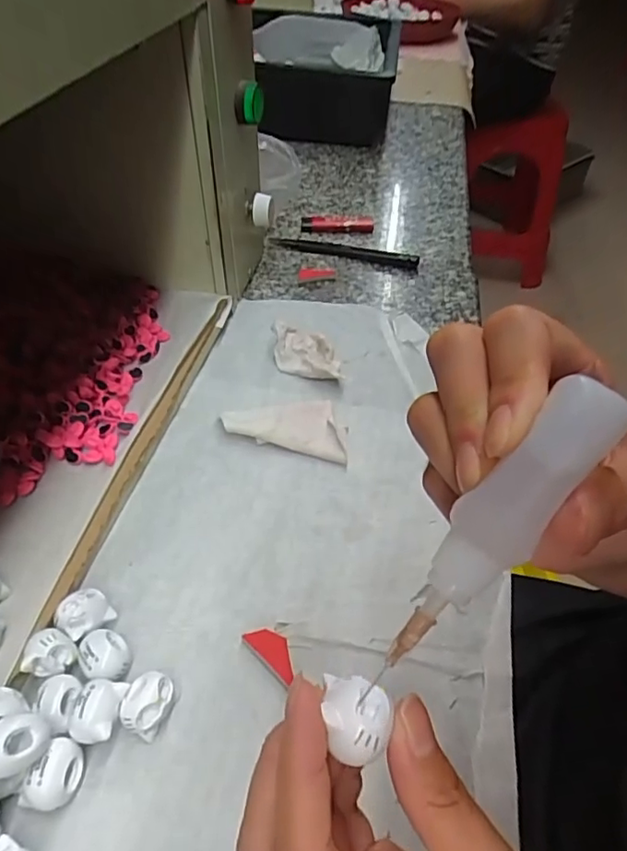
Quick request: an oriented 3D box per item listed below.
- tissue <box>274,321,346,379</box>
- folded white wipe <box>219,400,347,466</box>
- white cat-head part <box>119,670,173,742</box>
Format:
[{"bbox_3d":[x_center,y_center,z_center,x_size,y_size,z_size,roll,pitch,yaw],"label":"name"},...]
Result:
[{"bbox_3d":[-0.005,-0.054,0.429,0.048,0.021,0.049,2,47,-1],"label":"tissue"},{"bbox_3d":[-0.017,-0.002,0.395,0.088,0.010,0.042,14,48,10],"label":"folded white wipe"},{"bbox_3d":[-0.075,0.127,0.260,0.020,0.017,0.025,13,48,9],"label":"white cat-head part"}]

